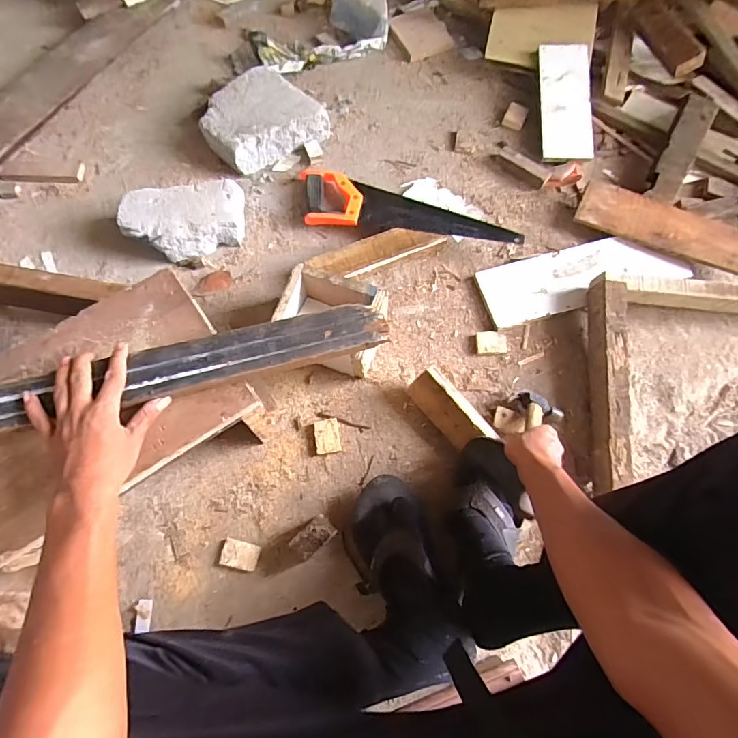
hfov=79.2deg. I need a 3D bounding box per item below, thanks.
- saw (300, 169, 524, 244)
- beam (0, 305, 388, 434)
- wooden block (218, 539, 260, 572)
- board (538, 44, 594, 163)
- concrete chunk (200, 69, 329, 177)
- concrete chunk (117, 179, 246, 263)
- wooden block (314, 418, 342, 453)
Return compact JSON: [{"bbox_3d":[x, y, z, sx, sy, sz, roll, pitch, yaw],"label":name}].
[{"bbox_3d":[0.069,-0.292,0.853,0.435,0.045,0.130,15,72,2],"label":"saw"},{"bbox_3d":[-0.234,0.006,0.516,0.518,0.034,0.059,-13,73,-9],"label":"beam"},{"bbox_3d":[-0.194,0.280,0.672,0.055,0.014,0.038,12,72,1],"label":"wooden block"},{"bbox_3d":[0.411,-0.565,0.935,0.102,0.013,0.274,1,80,9],"label":"board"},{"bbox_3d":[-0.219,-0.509,0.900,0.235,0.069,0.181,-25,75,-10],"label":"concrete chunk"},{"bbox_3d":[-0.331,-0.269,0.816,0.206,0.071,0.120,-15,74,-7],"label":"concrete chunk"},{"bbox_3d":[-0.069,0.111,0.733,0.040,0.016,0.054,-8,73,-5],"label":"wooden block"}]

